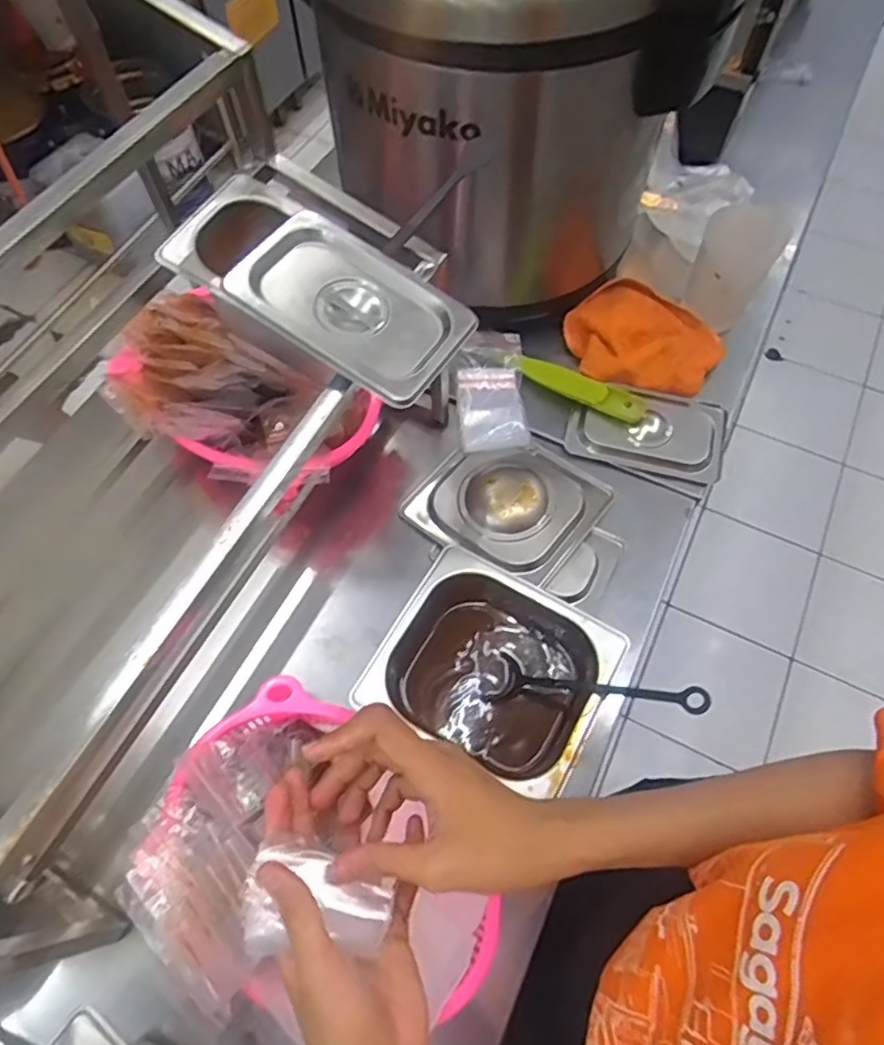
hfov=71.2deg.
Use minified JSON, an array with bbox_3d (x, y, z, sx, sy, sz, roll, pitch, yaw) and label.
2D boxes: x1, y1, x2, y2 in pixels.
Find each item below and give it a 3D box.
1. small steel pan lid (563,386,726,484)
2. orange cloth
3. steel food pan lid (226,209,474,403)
[{"bbox_3d":[0.232,-0.106,0.693,0.170,0.020,0.097,14,64,7],"label":"small steel pan lid"},{"bbox_3d":[0.238,-0.221,0.737,0.176,0.047,0.144,33,67,15],"label":"orange cloth"},{"bbox_3d":[-0.067,-0.166,0.471,0.173,0.019,0.109,34,67,5],"label":"steel food pan lid"}]

